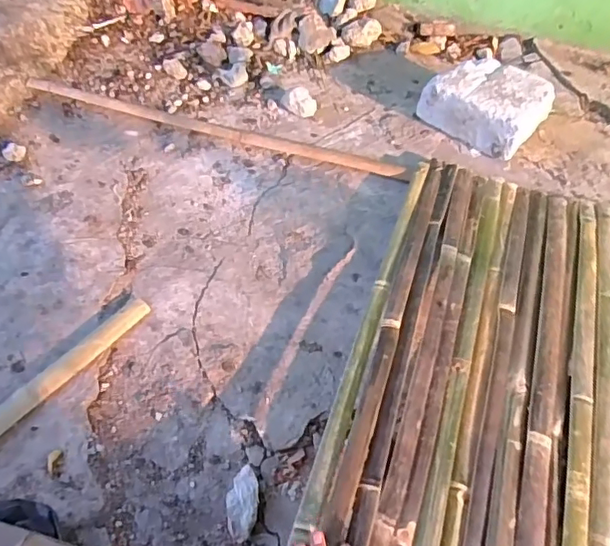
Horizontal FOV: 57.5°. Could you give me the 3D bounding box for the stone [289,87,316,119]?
[{"bbox_3d":[-0.008,-0.382,1.241,0.071,0.043,0.047,27,57,16],"label":"stone"}]

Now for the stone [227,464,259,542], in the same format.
[{"bbox_3d":[-0.081,0.298,0.725,0.039,0.026,0.091,1,54,-2],"label":"stone"}]

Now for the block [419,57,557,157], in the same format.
[{"bbox_3d":[0.389,-0.364,1.194,0.232,0.106,0.190,35,59,21],"label":"block"}]

